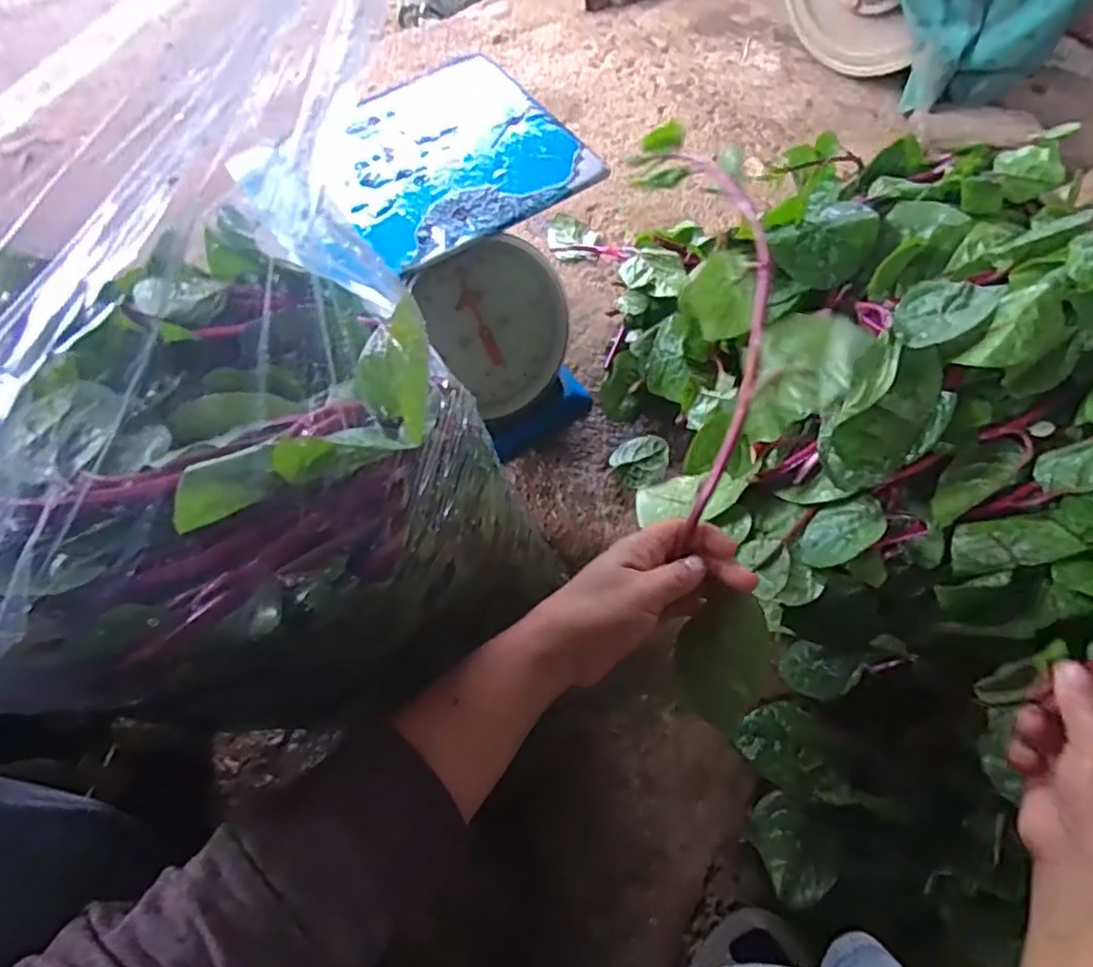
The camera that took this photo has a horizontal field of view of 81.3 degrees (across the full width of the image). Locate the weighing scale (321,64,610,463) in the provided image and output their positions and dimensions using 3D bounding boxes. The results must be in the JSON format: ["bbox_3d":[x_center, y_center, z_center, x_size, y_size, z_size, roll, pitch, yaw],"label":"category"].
[{"bbox_3d":[-0.077,-0.226,0.714,0.224,0.291,0.276,-32,68,-15],"label":"weighing scale"}]

